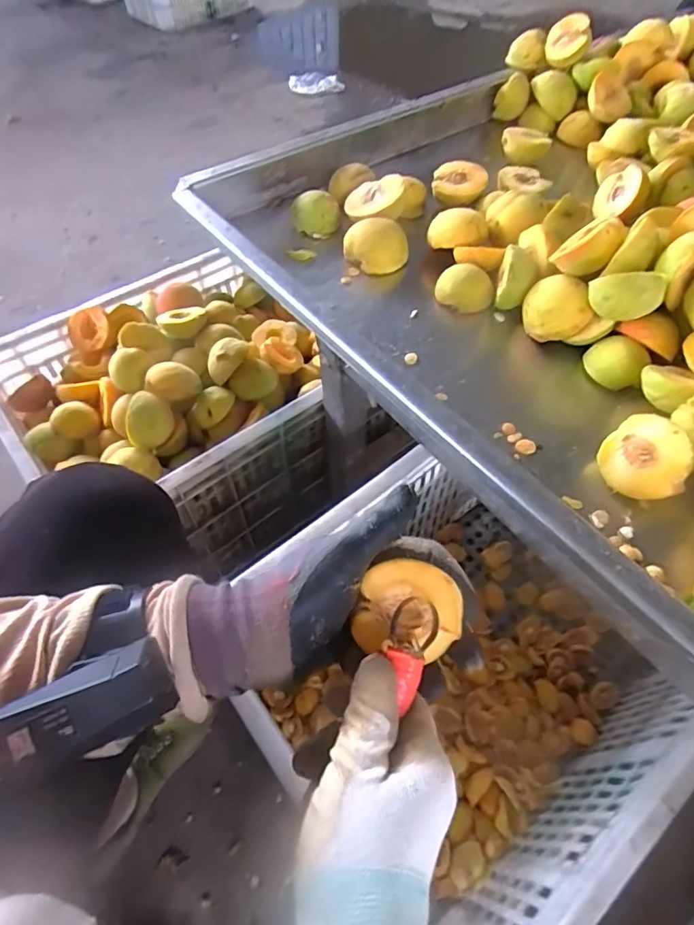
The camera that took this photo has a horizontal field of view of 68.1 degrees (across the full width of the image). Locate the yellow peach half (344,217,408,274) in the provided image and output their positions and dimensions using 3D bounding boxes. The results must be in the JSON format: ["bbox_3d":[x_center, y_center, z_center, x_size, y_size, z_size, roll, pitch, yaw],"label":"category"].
[{"bbox_3d":[0.029,-0.237,0.557,0.050,0.047,0.058,-30,60,-19],"label":"yellow peach half"}]

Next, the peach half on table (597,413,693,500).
[{"bbox_3d":[0.232,-0.003,0.394,0.033,0.062,0.060,8,17,-45],"label":"peach half on table"}]

